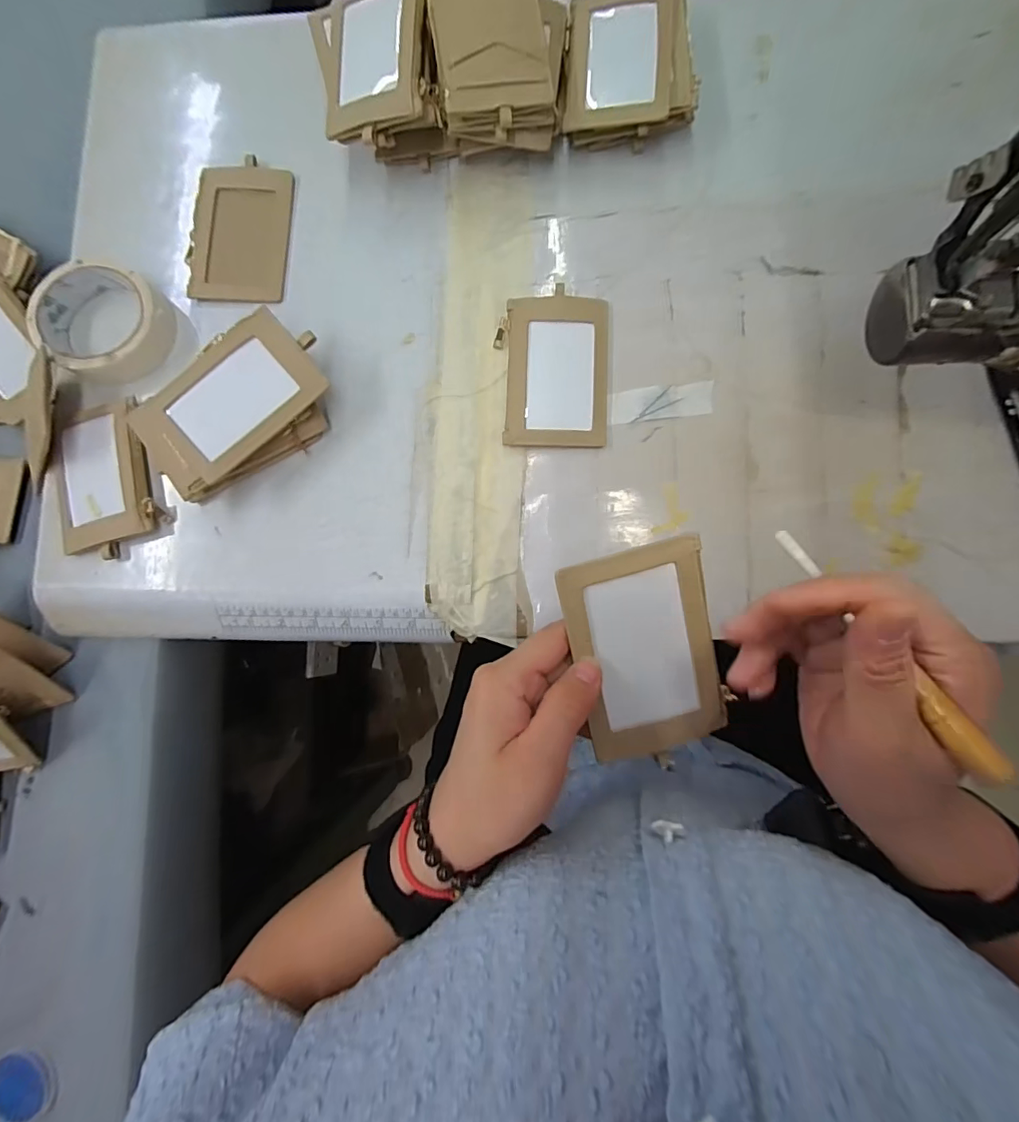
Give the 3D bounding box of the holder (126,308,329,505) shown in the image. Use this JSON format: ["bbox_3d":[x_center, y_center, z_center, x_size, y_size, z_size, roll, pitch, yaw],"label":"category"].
[{"bbox_3d":[-0.198,-0.111,0.349,0.135,0.013,0.073,-40,90,1],"label":"holder"}]

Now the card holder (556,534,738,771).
[{"bbox_3d":[0.070,0.050,0.254,0.071,0.004,0.112,-15,103,-1],"label":"card holder"}]

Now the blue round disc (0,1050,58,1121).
[{"bbox_3d":[-0.366,0.395,0.373,0.048,0.010,0.042,-9,84,4],"label":"blue round disc"}]

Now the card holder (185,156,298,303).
[{"bbox_3d":[-0.213,-0.261,0.395,0.072,0.004,0.112,4,88,-7],"label":"card holder"}]

